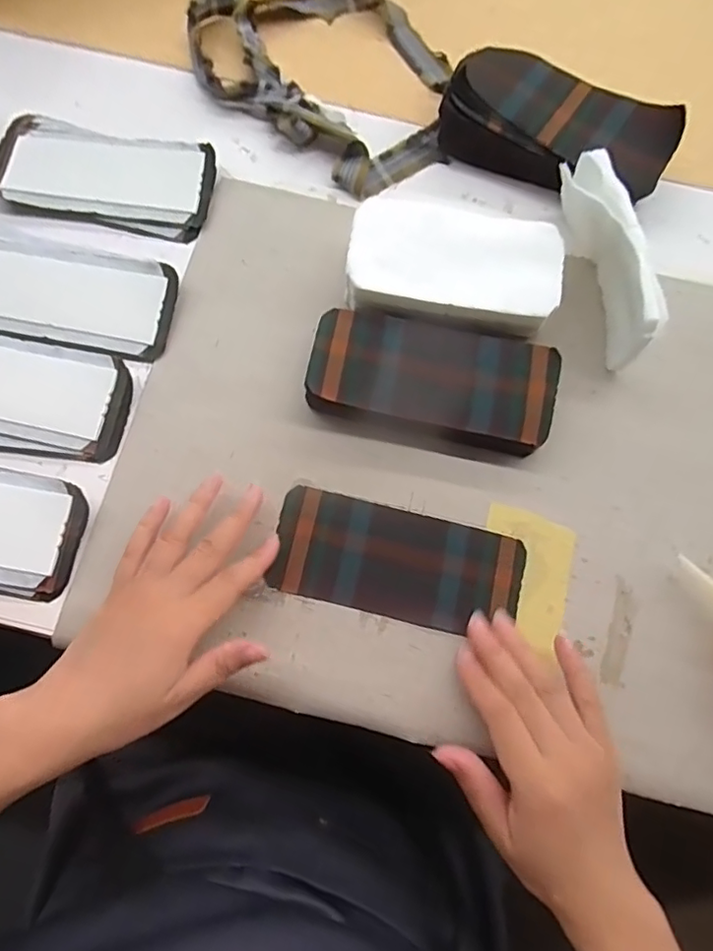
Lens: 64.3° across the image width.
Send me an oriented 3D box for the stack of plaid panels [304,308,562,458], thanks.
[{"bbox_3d":[0.052,-0.063,0.399,0.166,0.029,0.079,12,75,1],"label":"stack of plaid panels"}]

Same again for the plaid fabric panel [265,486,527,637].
[{"bbox_3d":[0.028,0.058,0.380,0.163,0.004,0.073,11,75,1],"label":"plaid fabric panel"}]

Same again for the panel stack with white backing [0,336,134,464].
[{"bbox_3d":[-0.246,-0.059,0.395,0.169,0.012,0.082,9,75,1],"label":"panel stack with white backing"}]

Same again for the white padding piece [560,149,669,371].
[{"bbox_3d":[0.178,-0.151,0.403,0.028,0.070,0.144,-15,76,-6],"label":"white padding piece"}]

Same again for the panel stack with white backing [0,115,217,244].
[{"bbox_3d":[-0.199,-0.236,0.443,0.171,0.008,0.081,15,75,2],"label":"panel stack with white backing"}]

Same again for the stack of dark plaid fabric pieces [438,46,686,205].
[{"bbox_3d":[0.156,-0.274,0.445,0.175,0.047,0.085,25,76,5],"label":"stack of dark plaid fabric pieces"}]

